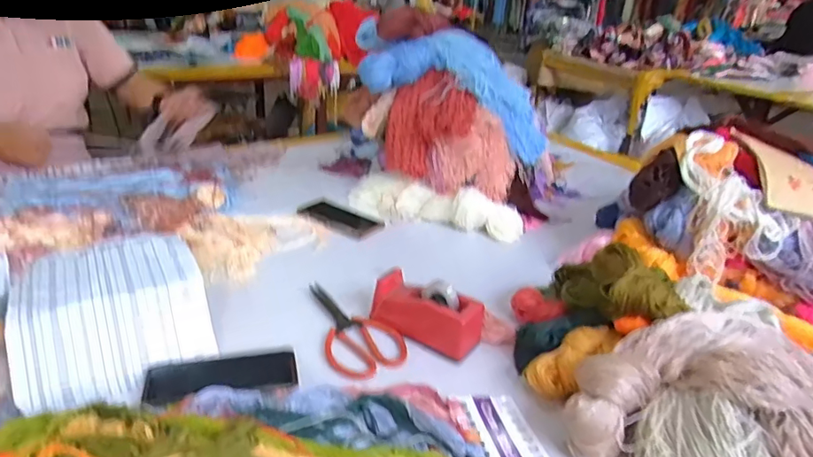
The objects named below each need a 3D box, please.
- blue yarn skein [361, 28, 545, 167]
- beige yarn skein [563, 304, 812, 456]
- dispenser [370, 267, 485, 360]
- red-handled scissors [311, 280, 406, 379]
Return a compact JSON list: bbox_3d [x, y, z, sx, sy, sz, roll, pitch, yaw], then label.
[{"bbox_3d":[0.126,-0.298,1.121,0.429,0.172,0.126,23,24,-13],"label":"blue yarn skein"},{"bbox_3d":[0.319,0.215,0.541,0.249,0.186,0.216,-9,30,-25],"label":"beige yarn skein"},{"bbox_3d":[0.025,0.112,0.718,0.150,0.069,0.064,20,30,27],"label":"dispenser"},{"bbox_3d":[-0.082,0.130,0.743,0.098,0.009,0.206,-11,31,-29],"label":"red-handled scissors"}]

